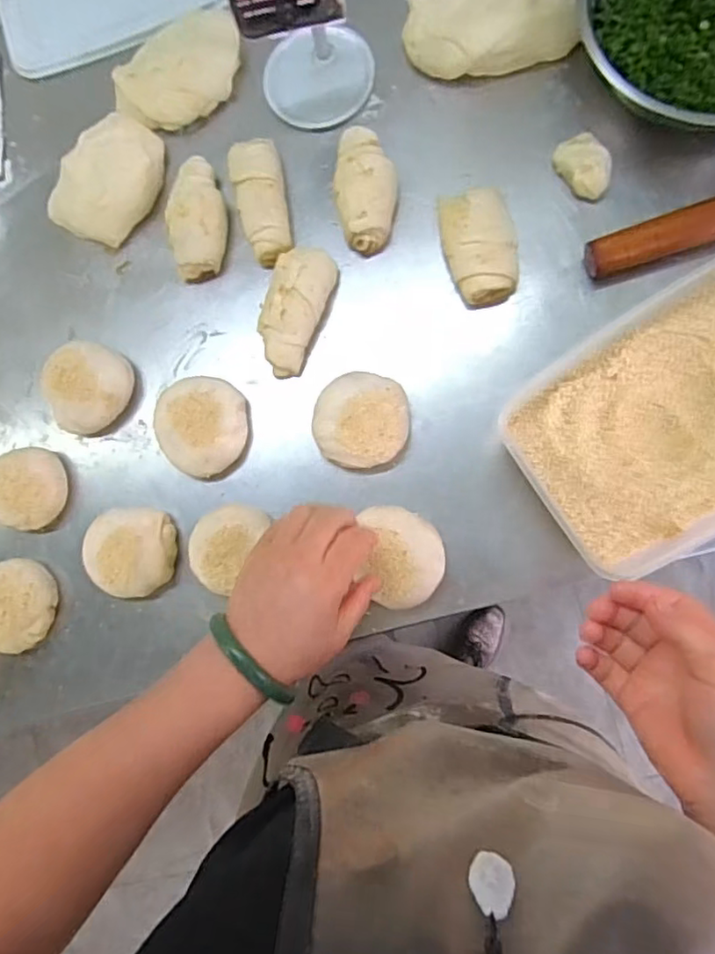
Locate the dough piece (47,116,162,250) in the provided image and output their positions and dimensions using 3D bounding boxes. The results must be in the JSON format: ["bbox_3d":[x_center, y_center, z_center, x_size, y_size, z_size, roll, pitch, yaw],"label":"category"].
[{"bbox_3d":[-0.217,-0.260,0.535,0.075,0.044,0.110,33,89,9],"label":"dough piece"}]

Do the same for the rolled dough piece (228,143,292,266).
[{"bbox_3d":[-0.079,-0.233,0.517,0.042,0.029,0.105,-16,83,5],"label":"rolled dough piece"}]

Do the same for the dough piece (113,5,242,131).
[{"bbox_3d":[-0.150,-0.351,0.534,0.119,0.034,0.061,-36,81,2],"label":"dough piece"}]

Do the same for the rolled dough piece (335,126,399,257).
[{"bbox_3d":[0.007,-0.238,0.505,0.049,0.033,0.099,0,84,7],"label":"rolled dough piece"}]

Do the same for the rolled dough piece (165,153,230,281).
[{"bbox_3d":[-0.139,-0.223,0.524,0.051,0.038,0.104,-5,84,6],"label":"rolled dough piece"}]

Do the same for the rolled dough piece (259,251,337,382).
[{"bbox_3d":[-0.053,-0.136,0.504,0.049,0.037,0.104,17,87,8],"label":"rolled dough piece"}]

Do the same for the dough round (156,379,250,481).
[{"bbox_3d":[-0.127,-0.045,0.505,0.079,0.026,0.074,-1,84,7],"label":"dough round"}]

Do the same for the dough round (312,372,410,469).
[{"bbox_3d":[0.003,-0.045,0.490,0.074,0.031,0.074,-1,84,7],"label":"dough round"}]

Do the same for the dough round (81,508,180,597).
[{"bbox_3d":[-0.188,0.062,0.509,0.072,0.030,0.071,-1,84,7],"label":"dough round"}]

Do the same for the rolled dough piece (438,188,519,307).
[{"bbox_3d":[0.098,-0.182,0.486,0.054,0.033,0.083,-10,83,6],"label":"rolled dough piece"}]

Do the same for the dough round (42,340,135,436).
[{"bbox_3d":[-0.231,-0.076,0.524,0.070,0.030,0.076,-1,84,7],"label":"dough round"}]

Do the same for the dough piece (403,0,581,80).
[{"bbox_3d":[0.108,-0.365,0.506,0.141,0.042,0.065,7,85,8],"label":"dough piece"}]

